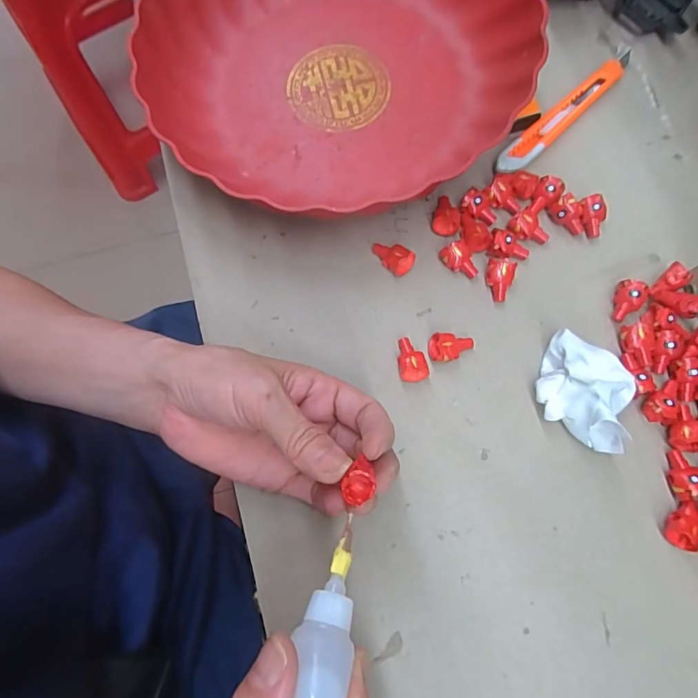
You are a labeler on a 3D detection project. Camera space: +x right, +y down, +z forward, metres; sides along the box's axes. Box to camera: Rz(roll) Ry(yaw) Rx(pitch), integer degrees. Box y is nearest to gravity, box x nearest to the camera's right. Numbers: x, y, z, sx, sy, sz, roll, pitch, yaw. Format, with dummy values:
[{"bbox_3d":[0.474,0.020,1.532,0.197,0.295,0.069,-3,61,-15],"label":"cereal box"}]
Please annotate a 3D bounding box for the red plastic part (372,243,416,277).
[{"bbox_3d":[0.026,-0.057,0.295,0.027,0.014,0.015,27,78,8],"label":"red plastic part"}]

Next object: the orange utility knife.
[{"bbox_3d":[0.149,-0.162,0.320,0.137,0.009,0.017,-43,79,-9],"label":"orange utility knife"}]

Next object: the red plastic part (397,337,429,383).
[{"bbox_3d":[0.037,0.006,0.278,0.017,0.013,0.026,-10,76,-1],"label":"red plastic part"}]

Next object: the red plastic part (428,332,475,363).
[{"bbox_3d":[0.061,0.000,0.280,0.027,0.015,0.017,-3,76,0],"label":"red plastic part"}]

